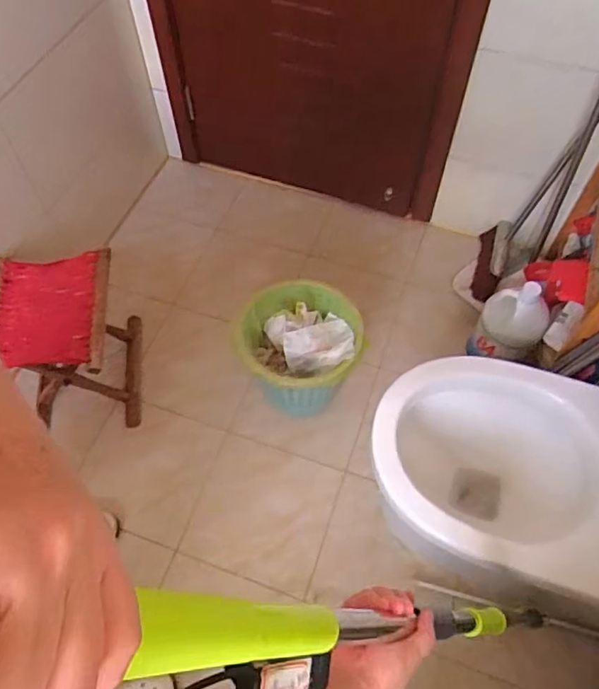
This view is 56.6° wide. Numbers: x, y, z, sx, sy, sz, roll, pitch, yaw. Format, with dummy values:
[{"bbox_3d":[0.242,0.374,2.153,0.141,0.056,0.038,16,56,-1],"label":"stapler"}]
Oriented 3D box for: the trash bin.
[{"bbox_3d":[0.002,0.037,1.341,0.287,0.286,0.269,-3,60,0],"label":"trash bin"}]

